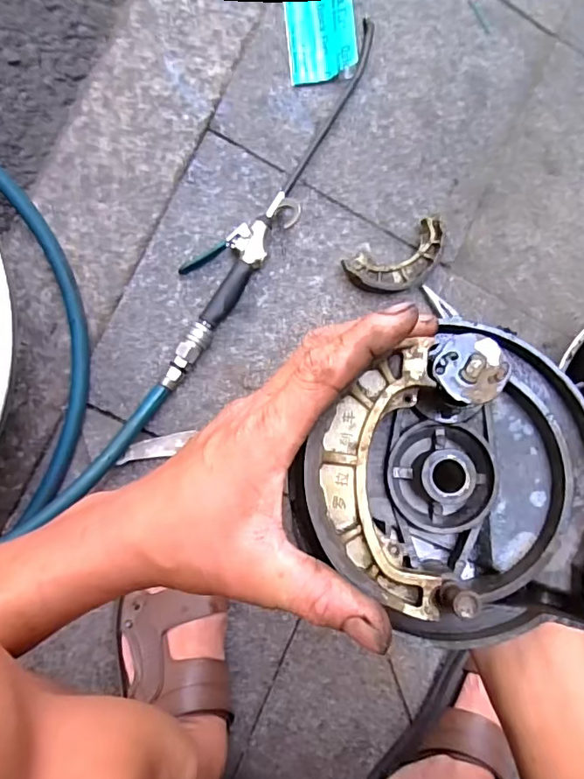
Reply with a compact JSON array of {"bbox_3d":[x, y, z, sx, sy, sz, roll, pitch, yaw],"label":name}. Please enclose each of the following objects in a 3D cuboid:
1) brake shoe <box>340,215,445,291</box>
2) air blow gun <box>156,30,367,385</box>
[{"bbox_3d":[0.114,-0.134,0.563,0.114,0.031,0.055,-28,96,-8],"label":"brake shoe"},{"bbox_3d":[-0.020,-0.193,0.535,0.060,0.033,0.421,34,86,-9],"label":"air blow gun"}]

